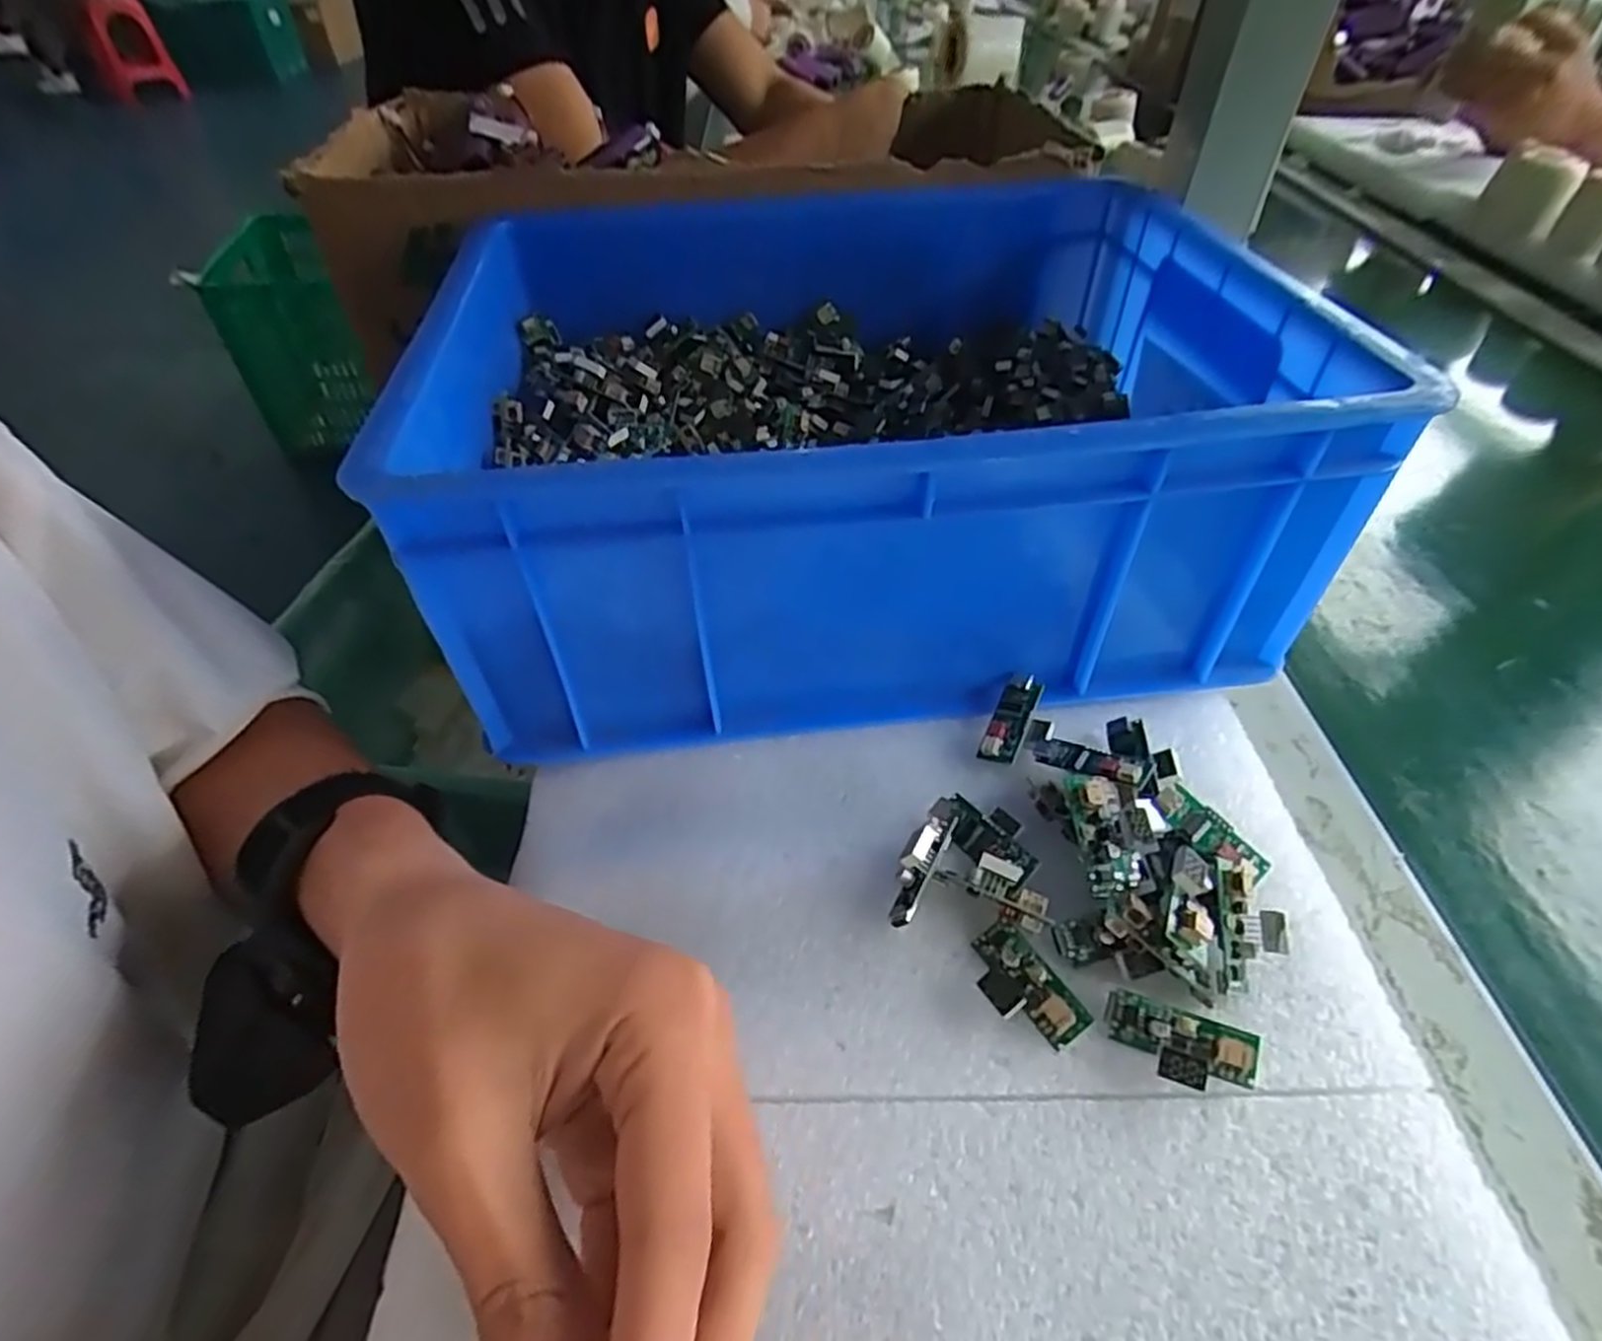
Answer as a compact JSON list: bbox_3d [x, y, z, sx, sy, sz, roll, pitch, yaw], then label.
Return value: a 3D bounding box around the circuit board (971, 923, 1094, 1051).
[{"bbox_3d":[0.065,0.093,0.231,0.021,0.009,0.037,-27,52,-22],"label":"circuit board"}]

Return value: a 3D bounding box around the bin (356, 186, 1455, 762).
[{"bbox_3d":[0.027,-0.112,0.353,0.325,0.122,0.260,-6,47,-4],"label":"bin"}]

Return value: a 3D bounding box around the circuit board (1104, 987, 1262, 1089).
[{"bbox_3d":[0.105,0.104,0.217,0.038,0.012,0.022,16,49,16],"label":"circuit board"}]

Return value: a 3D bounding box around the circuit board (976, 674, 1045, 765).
[{"bbox_3d":[0.080,0.018,0.299,0.014,0.007,0.038,21,63,20],"label":"circuit board"}]

